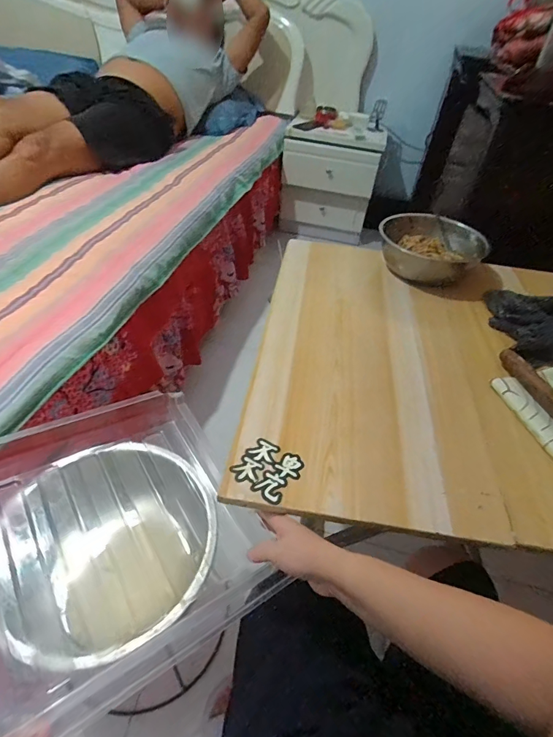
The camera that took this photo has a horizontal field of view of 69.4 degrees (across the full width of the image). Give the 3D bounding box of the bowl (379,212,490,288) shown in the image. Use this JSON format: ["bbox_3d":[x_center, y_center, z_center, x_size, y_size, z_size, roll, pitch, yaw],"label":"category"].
[{"bbox_3d":[0.355,-0.278,0.910,0.200,0.085,0.213,3,44,-3],"label":"bowl"}]

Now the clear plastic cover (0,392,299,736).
[{"bbox_3d":[-0.236,0.200,0.518,0.364,0.094,0.366,-25,51,-28],"label":"clear plastic cover"}]

